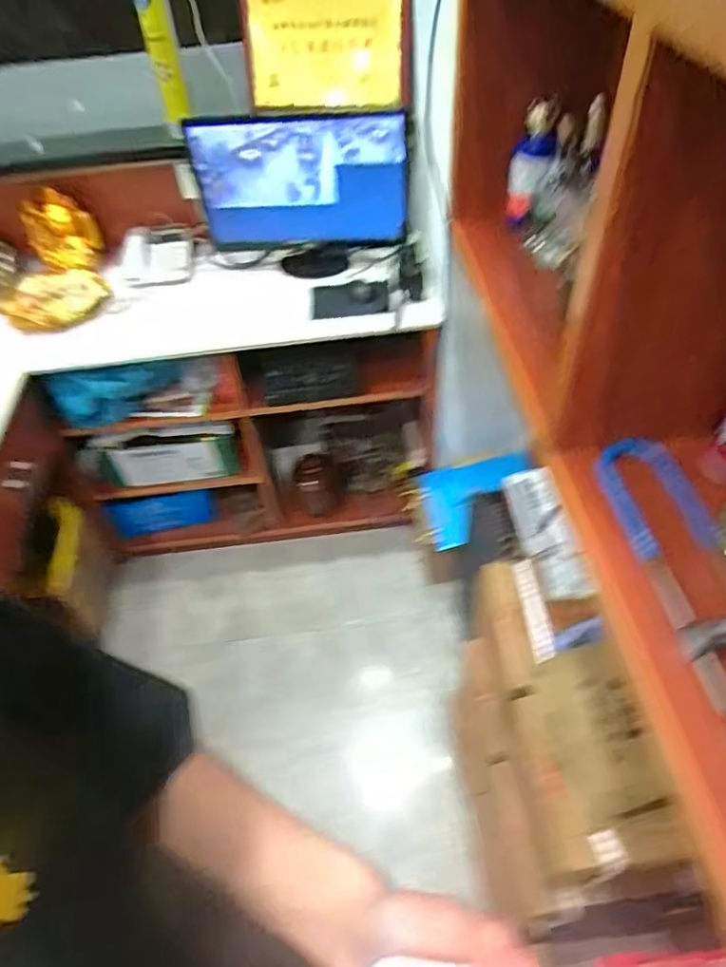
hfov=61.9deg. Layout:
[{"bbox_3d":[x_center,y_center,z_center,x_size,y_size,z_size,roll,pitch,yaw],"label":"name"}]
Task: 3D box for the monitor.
[{"bbox_3d":[-0.165,-0.729,1.468,0.540,0.321,0.070,2,63,12],"label":"monitor"}]

